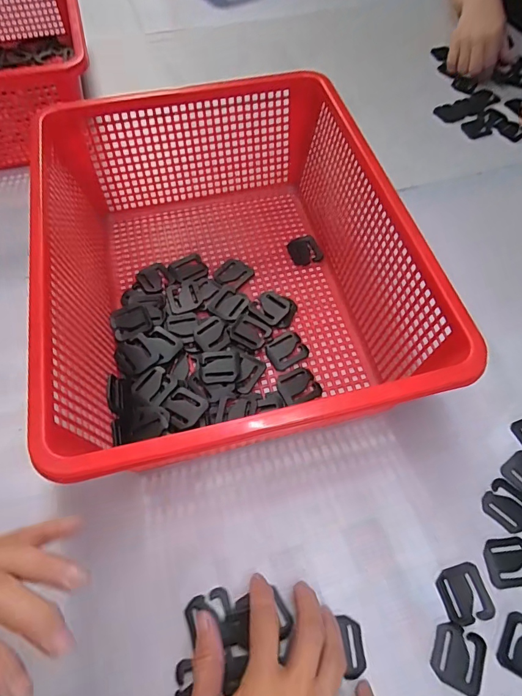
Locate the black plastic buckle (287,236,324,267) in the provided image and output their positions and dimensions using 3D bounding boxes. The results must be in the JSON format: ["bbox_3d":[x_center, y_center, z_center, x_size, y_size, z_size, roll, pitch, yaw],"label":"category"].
[{"bbox_3d":[0.051,-0.111,0.502,0.035,0.012,0.036,-15,61,-8],"label":"black plastic buckle"}]

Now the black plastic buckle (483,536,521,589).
[{"bbox_3d":[0.198,0.170,0.346,0.040,0.004,0.035,-5,60,-2],"label":"black plastic buckle"}]

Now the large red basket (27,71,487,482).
[{"bbox_3d":[-0.033,-0.075,0.414,0.295,0.129,0.370,-13,61,-7],"label":"large red basket"}]

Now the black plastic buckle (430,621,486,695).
[{"bbox_3d":[0.143,0.224,0.316,0.036,0.004,0.039,23,63,13],"label":"black plastic buckle"}]

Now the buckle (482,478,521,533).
[{"bbox_3d":[0.209,0.132,0.366,0.038,0.004,0.037,39,67,20],"label":"buckle"}]

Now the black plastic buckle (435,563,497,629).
[{"bbox_3d":[0.156,0.188,0.335,0.036,0.004,0.038,-13,61,-7],"label":"black plastic buckle"}]

